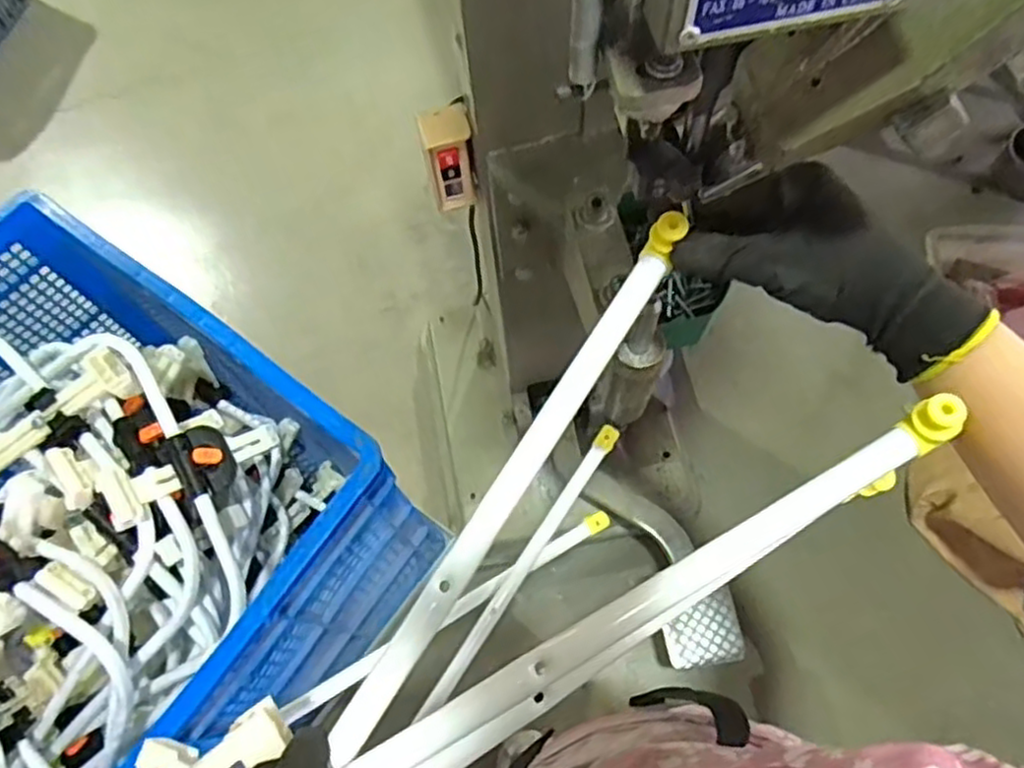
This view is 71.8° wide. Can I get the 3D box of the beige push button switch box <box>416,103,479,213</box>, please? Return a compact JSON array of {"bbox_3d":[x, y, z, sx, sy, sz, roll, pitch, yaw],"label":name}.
[{"bbox_3d":[-0.064,-0.230,0.728,0.049,0.110,0.042,-15,67,-3],"label":"beige push button switch box"}]

